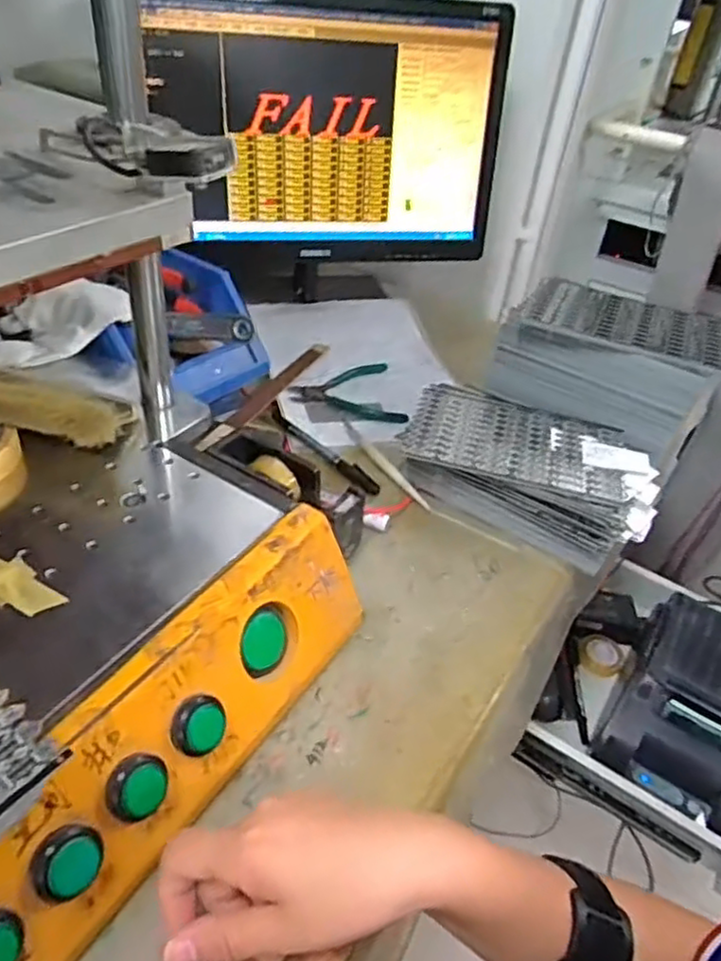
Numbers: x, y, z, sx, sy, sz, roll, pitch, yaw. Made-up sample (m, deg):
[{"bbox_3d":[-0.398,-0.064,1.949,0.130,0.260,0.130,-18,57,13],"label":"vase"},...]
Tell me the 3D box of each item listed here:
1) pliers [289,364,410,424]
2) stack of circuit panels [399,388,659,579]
[{"bbox_3d":[-0.017,-0.095,0.729,0.115,0.017,0.113,-1,39,-10],"label":"pliers"},{"bbox_3d":[0.154,-0.011,0.626,0.229,0.058,0.144,22,41,17],"label":"stack of circuit panels"}]

